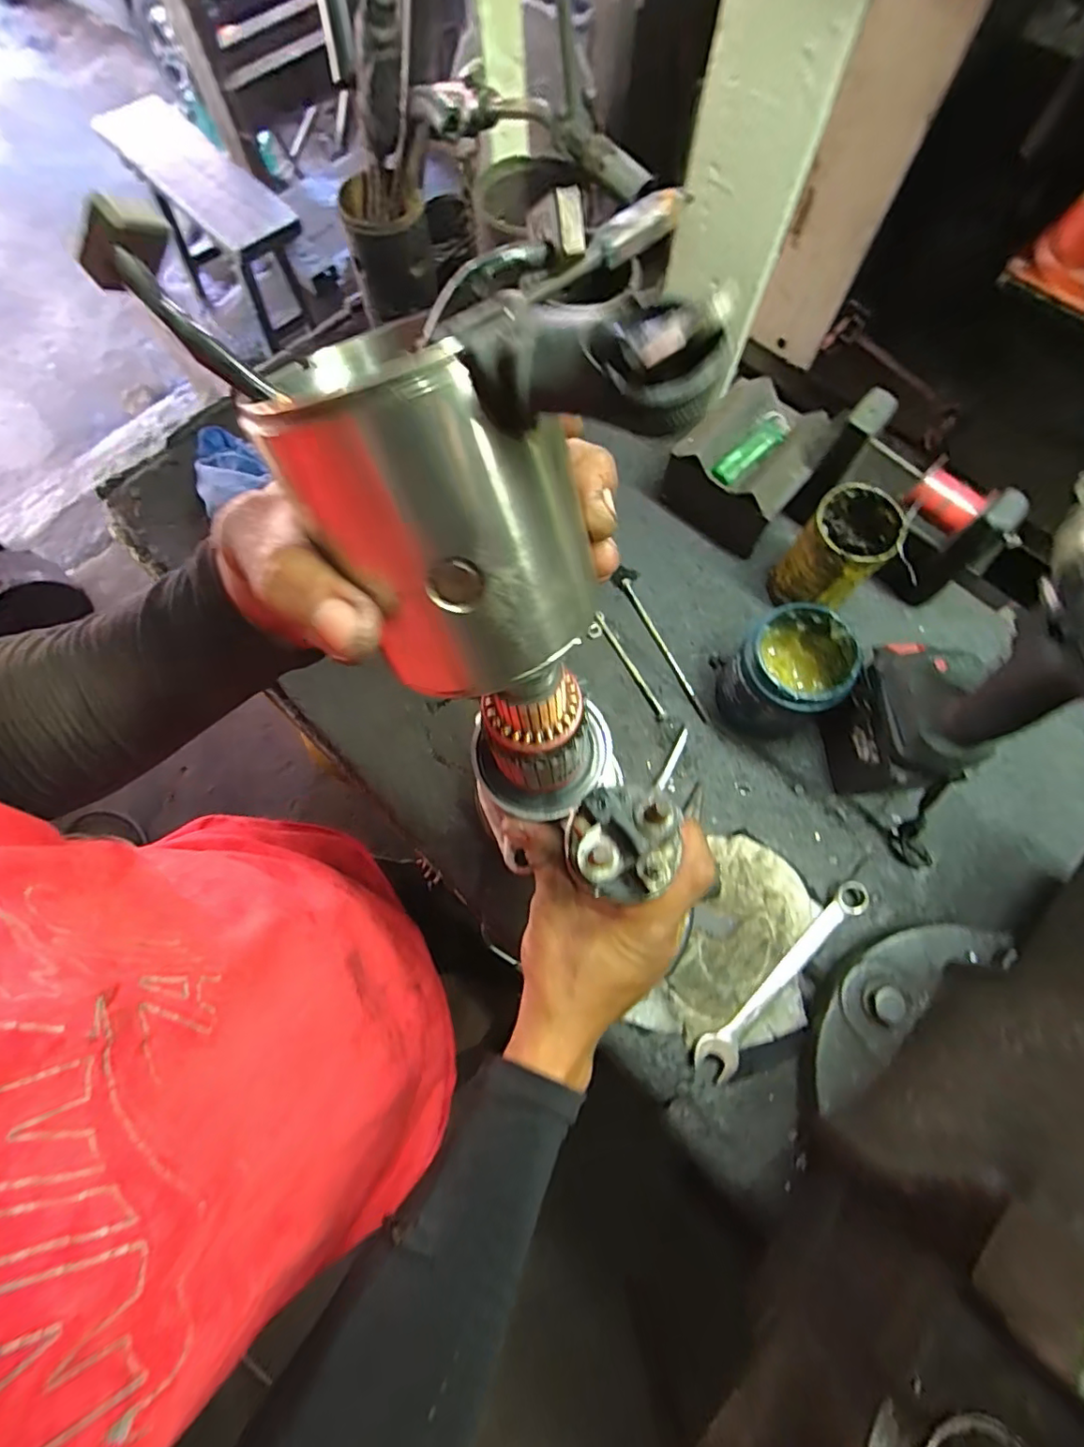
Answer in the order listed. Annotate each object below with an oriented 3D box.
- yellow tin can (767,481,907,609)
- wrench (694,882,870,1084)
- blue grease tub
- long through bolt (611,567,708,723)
[{"bbox_3d":[0.272,-0.155,0.524,0.082,0.104,0.073,-43,77,-12],"label":"yellow tin can"},{"bbox_3d":[0.203,0.210,0.467,0.200,0.010,0.033,-43,77,-12],"label":"wrench"},{"bbox_3d":[0.215,-0.040,0.500,0.093,0.101,0.086,0,72,0],"label":"blue grease tub"},{"bbox_3d":[0.121,-0.081,0.561,0.023,0.016,0.175,-24,74,-7],"label":"long through bolt"}]

